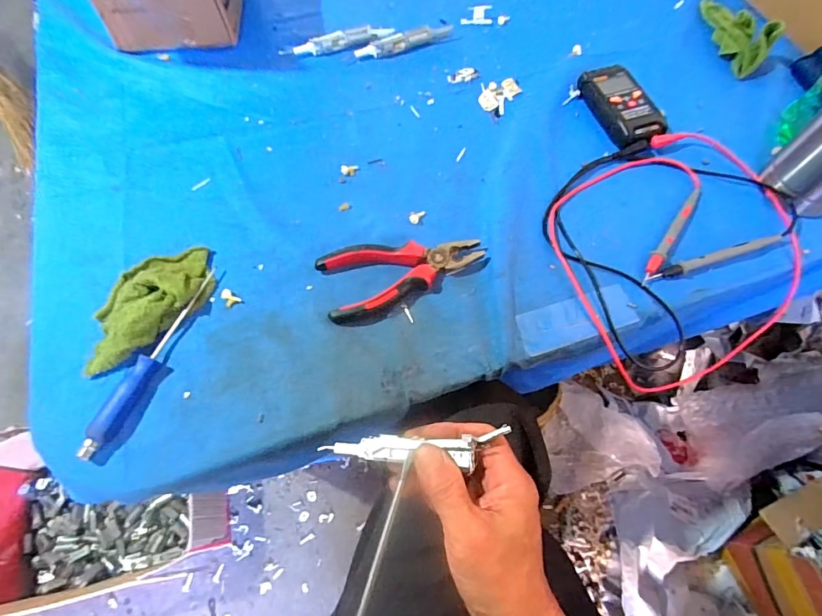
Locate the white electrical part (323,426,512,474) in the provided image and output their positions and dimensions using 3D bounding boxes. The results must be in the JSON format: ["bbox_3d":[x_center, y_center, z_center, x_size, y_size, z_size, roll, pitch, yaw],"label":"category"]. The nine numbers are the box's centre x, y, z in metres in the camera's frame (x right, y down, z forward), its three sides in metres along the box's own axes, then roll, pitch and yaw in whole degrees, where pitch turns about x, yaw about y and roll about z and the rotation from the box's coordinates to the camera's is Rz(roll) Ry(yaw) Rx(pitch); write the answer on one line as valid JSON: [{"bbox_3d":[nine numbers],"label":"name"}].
[{"bbox_3d":[-0.003,0.102,0.319,0.128,0.018,0.023,-5,63,17],"label":"white electrical part"}]

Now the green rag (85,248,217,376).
[{"bbox_3d":[-0.252,-0.008,0.414,0.077,0.026,0.137,39,71,17],"label":"green rag"}]

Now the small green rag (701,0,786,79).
[{"bbox_3d":[0.420,-0.366,0.568,0.042,0.045,0.148,-2,64,0],"label":"small green rag"}]

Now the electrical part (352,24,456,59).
[{"bbox_3d":[-0.008,-0.348,0.578,0.129,0.015,0.020,-18,66,-8],"label":"electrical part"}]

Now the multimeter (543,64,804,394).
[{"bbox_3d":[0.256,-0.110,0.477,0.255,0.057,0.351,-21,66,-9],"label":"multimeter"}]

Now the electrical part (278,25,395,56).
[{"bbox_3d":[-0.097,-0.348,0.579,0.145,0.016,0.024,-14,65,-6],"label":"electrical part"}]

